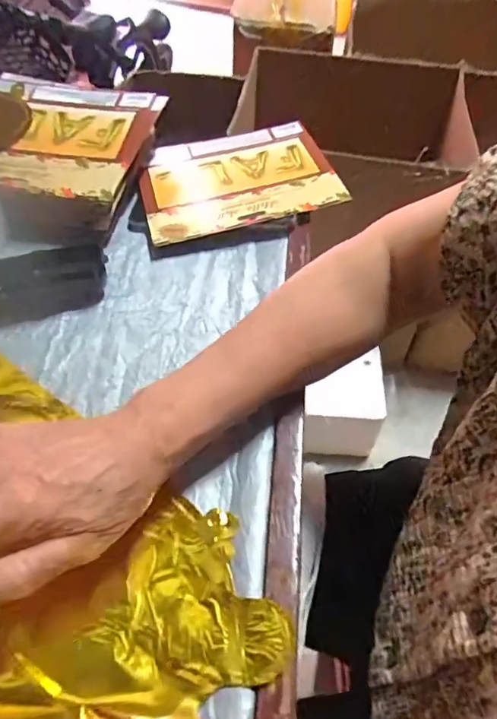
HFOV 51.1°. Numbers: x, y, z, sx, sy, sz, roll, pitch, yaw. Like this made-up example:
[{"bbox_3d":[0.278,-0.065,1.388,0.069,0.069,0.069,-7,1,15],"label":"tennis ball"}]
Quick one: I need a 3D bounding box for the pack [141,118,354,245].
[{"bbox_3d":[-0.014,-0.188,0.537,0.191,0.008,0.154,-14,53,-6],"label":"pack"}]

